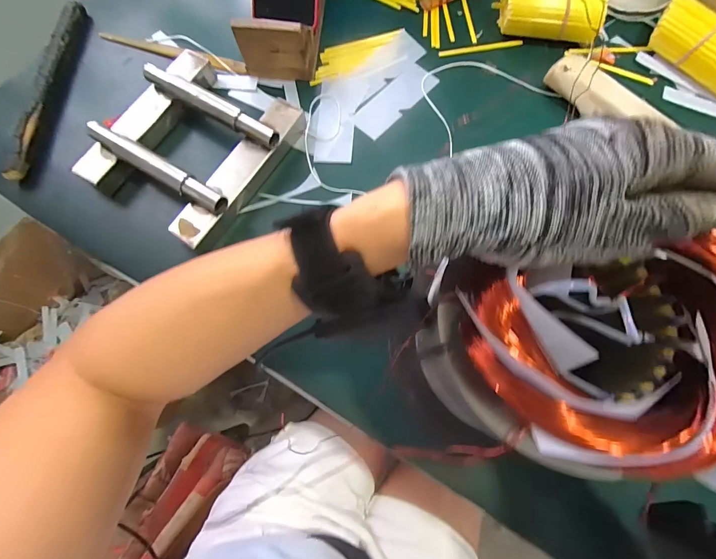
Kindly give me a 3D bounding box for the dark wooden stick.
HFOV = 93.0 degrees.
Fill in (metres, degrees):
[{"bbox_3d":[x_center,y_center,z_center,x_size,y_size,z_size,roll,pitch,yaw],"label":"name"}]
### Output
[{"bbox_3d":[-0.386,-0.242,0.420,0.014,0.021,0.264,3,73,2],"label":"dark wooden stick"}]

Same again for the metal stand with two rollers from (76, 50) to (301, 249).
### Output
[{"bbox_3d":[-0.185,-0.155,0.381,0.177,0.044,0.193,31,76,10],"label":"metal stand with two rollers"}]

